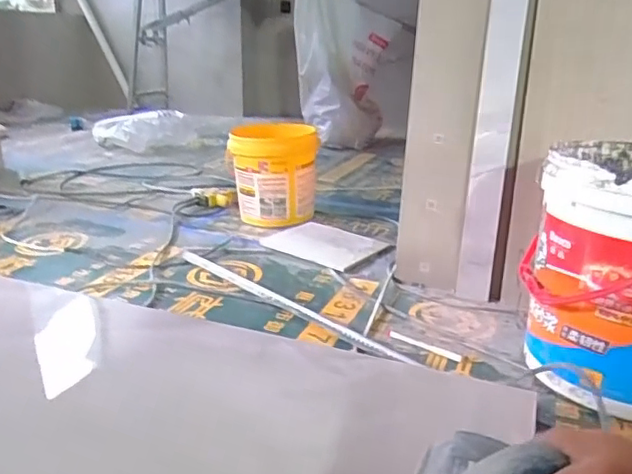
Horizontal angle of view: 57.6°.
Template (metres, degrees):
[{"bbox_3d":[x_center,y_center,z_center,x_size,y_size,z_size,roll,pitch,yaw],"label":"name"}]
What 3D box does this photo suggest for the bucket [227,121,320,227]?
[{"bbox_3d":[-0.122,-0.183,1.664,0.249,0.260,0.231,-1,20,-3],"label":"bucket"}]

